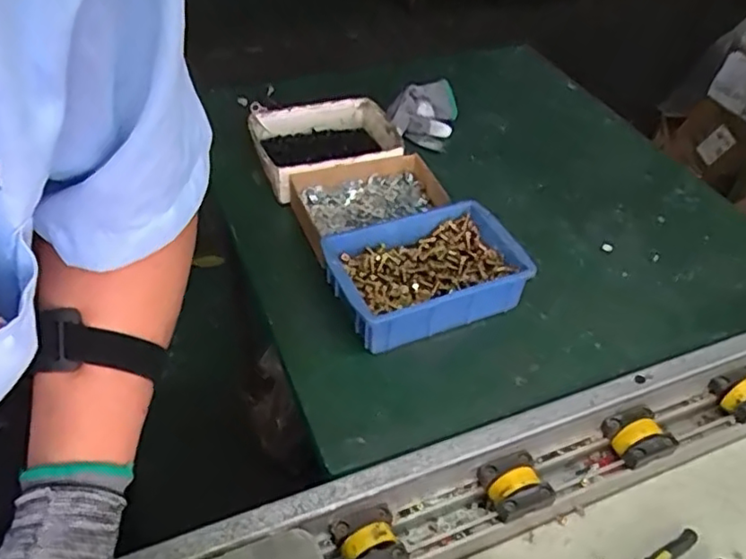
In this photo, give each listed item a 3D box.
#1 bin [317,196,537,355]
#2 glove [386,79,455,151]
[{"bbox_3d":[0.051,-0.009,0.691,0.199,0.065,0.142,-17,47,-21],"label":"bin"},{"bbox_3d":[0.073,-0.250,0.936,0.095,0.060,0.100,11,44,8],"label":"glove"}]

